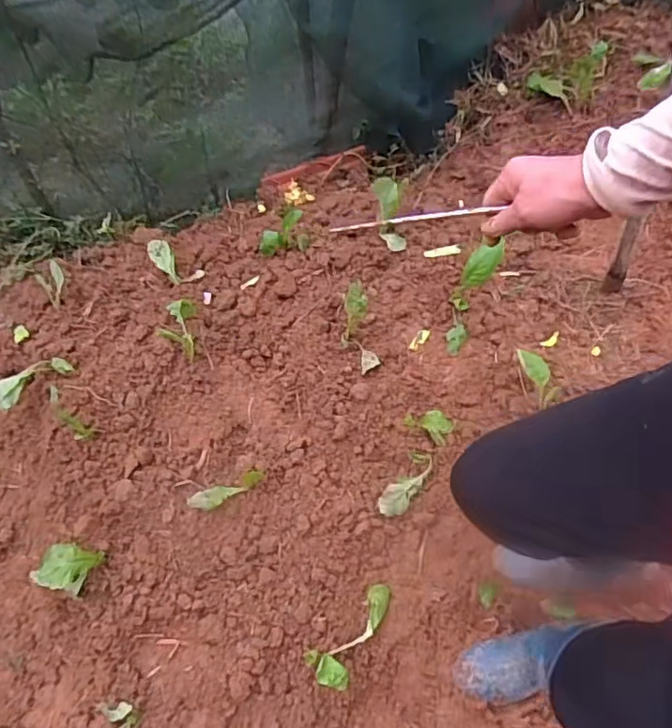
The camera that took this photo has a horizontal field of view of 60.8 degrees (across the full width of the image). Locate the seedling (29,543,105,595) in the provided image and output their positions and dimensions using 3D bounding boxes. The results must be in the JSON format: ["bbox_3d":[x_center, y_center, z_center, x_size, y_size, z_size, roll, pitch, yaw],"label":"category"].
[{"bbox_3d":[-0.463,0.346,0.978,0.092,0.077,0.077,15,65,8],"label":"seedling"}]

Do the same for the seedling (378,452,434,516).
[{"bbox_3d":[0.131,0.222,1.066,0.051,0.026,0.142,31,69,15],"label":"seedling"}]

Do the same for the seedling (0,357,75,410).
[{"bbox_3d":[-0.627,0.033,1.158,0.067,0.036,0.166,36,47,17],"label":"seedling"}]

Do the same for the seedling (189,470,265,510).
[{"bbox_3d":[-0.203,0.234,1.059,0.144,0.029,0.041,-21,65,-9],"label":"seedling"}]

